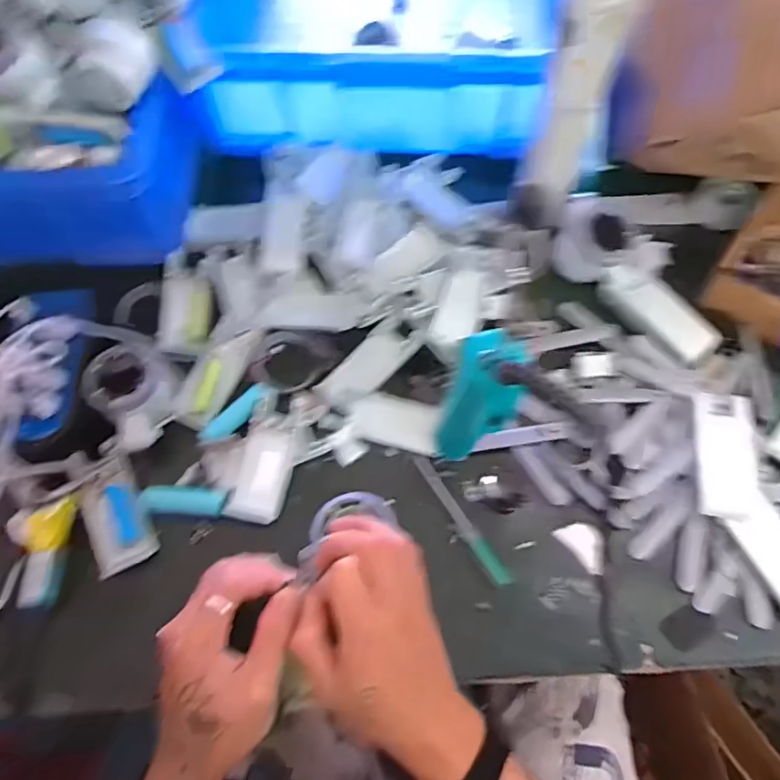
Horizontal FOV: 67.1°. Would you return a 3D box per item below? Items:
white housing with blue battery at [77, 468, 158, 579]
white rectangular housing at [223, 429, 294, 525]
[{"bbox_3d":[-0.217,0.102,0.467,0.044,0.010,0.077,-20,72,-25],"label":"white housing with blue battery"},{"bbox_3d":[-0.103,0.071,0.484,0.040,0.020,0.073,10,66,7],"label":"white rectangular housing"}]

